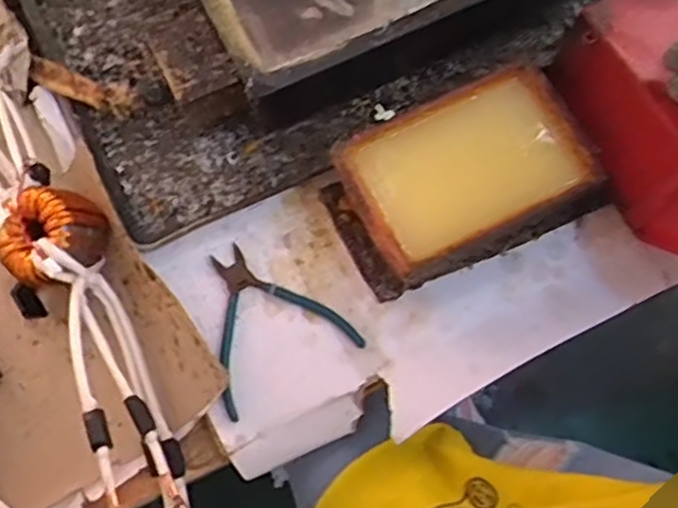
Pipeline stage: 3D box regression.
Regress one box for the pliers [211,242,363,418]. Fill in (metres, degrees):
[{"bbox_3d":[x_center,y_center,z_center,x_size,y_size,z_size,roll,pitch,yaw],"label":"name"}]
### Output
[{"bbox_3d":[-0.065,0.051,0.605,0.126,0.011,0.133,-27,75,-9],"label":"pliers"}]

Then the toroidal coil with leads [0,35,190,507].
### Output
[{"bbox_3d":[-0.241,0.009,0.596,0.097,0.062,0.482,-25,74,-8],"label":"toroidal coil with leads"}]

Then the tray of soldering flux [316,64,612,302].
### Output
[{"bbox_3d":[0.111,-0.067,0.615,0.232,0.069,0.141,-26,74,-8],"label":"tray of soldering flux"}]

